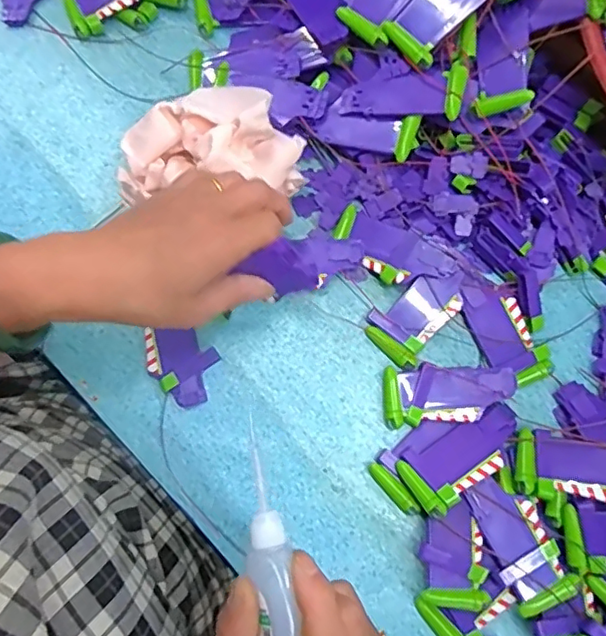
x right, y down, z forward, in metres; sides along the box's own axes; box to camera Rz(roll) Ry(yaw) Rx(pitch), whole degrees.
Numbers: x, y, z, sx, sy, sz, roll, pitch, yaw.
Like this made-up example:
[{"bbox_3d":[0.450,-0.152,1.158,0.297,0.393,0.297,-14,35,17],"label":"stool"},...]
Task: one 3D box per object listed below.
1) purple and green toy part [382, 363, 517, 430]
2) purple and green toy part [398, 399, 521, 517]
[{"bbox_3d":[0.102,0.053,0.401,0.089,0.013,0.040,-3,77,-1],"label":"purple and green toy part"},{"bbox_3d":[0.110,0.092,0.384,0.089,0.006,0.043,-28,56,-10],"label":"purple and green toy part"}]

